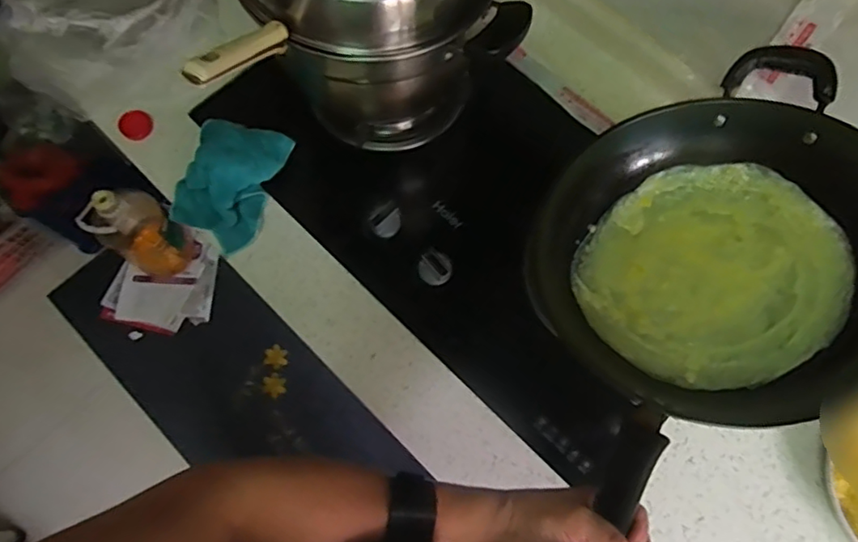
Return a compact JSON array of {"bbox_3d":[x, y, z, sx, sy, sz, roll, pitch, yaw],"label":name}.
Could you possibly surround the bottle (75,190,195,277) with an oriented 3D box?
[{"bbox_3d":[-0.735,-0.105,1.428,0.142,0.349,0.164,33,75,10],"label":"bottle"}]

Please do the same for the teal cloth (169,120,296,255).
[{"bbox_3d":[-0.256,-0.119,0.717,0.118,0.057,0.163,25,73,8],"label":"teal cloth"}]

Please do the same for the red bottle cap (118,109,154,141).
[{"bbox_3d":[-0.401,-0.201,0.765,0.042,0.017,0.043,0,72,0],"label":"red bottle cap"}]

